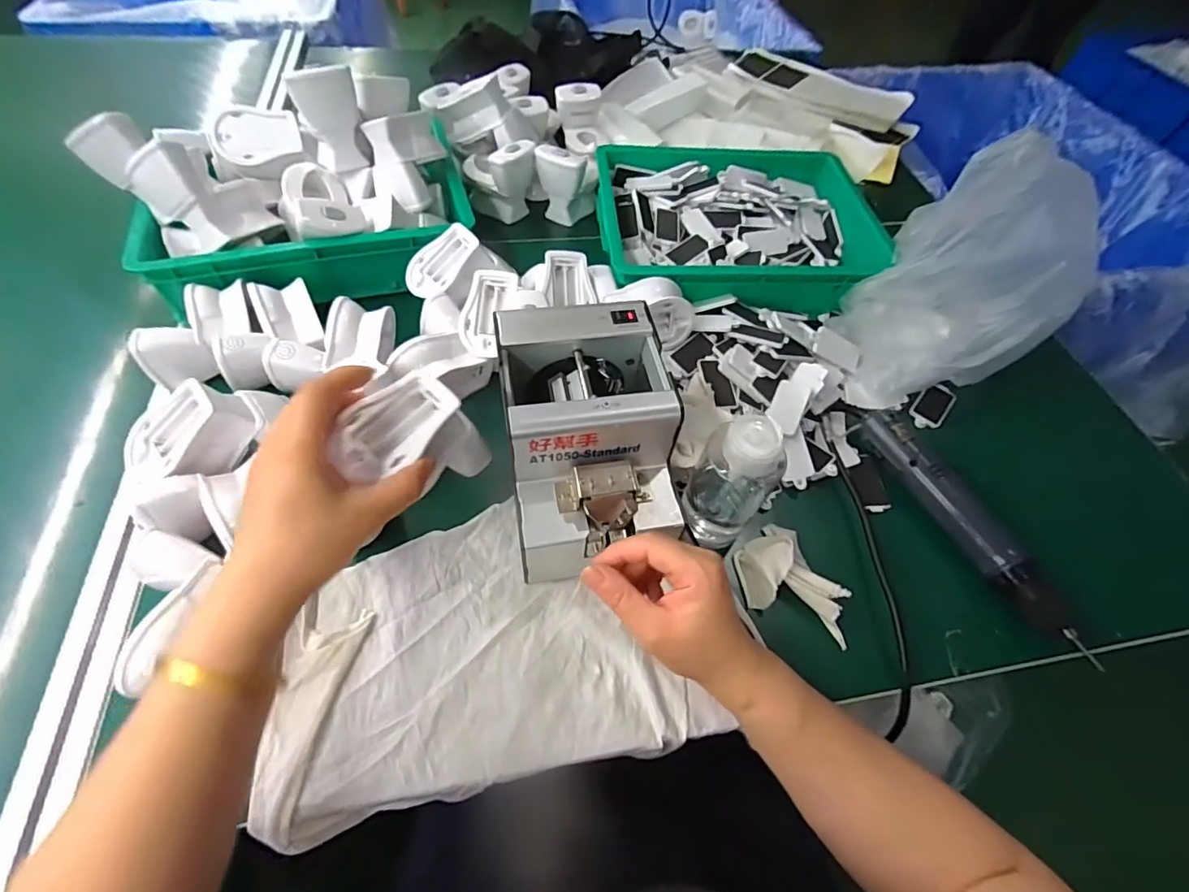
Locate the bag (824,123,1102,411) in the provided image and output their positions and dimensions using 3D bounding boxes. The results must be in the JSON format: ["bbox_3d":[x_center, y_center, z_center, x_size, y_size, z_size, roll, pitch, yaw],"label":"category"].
[{"bbox_3d":[0.369,-0.171,0.530,0.174,0.207,0.148,-12,58,-11],"label":"bag"}]

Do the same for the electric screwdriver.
[{"bbox_3d":[0.341,0.069,0.473,0.033,0.034,0.254,-22,61,-17],"label":"electric screwdriver"}]

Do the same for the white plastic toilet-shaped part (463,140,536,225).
[{"bbox_3d":[-0.130,-0.365,0.693,0.066,0.092,0.090,-35,66,-24],"label":"white plastic toilet-shaped part"}]

